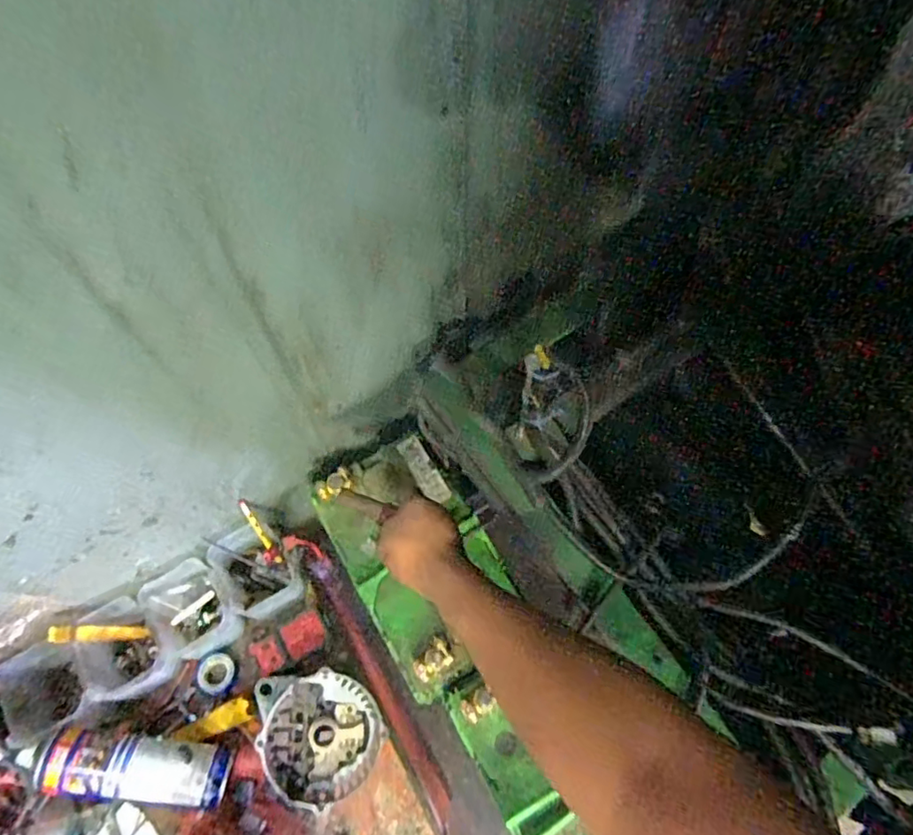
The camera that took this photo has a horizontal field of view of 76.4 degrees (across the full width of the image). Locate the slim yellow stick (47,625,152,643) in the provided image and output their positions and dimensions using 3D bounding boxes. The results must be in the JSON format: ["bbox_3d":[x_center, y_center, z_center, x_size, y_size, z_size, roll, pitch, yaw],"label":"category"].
[{"bbox_3d":[-0.454,0.274,0.739,0.014,0.117,0.020,-17,65,35],"label":"slim yellow stick"}]

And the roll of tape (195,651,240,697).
[{"bbox_3d":[-0.317,0.340,0.767,0.053,0.014,0.053,0,64,0],"label":"roll of tape"}]

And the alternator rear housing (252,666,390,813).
[{"bbox_3d":[-0.165,0.388,0.715,0.144,0.059,0.141,0,64,0],"label":"alternator rear housing"}]

